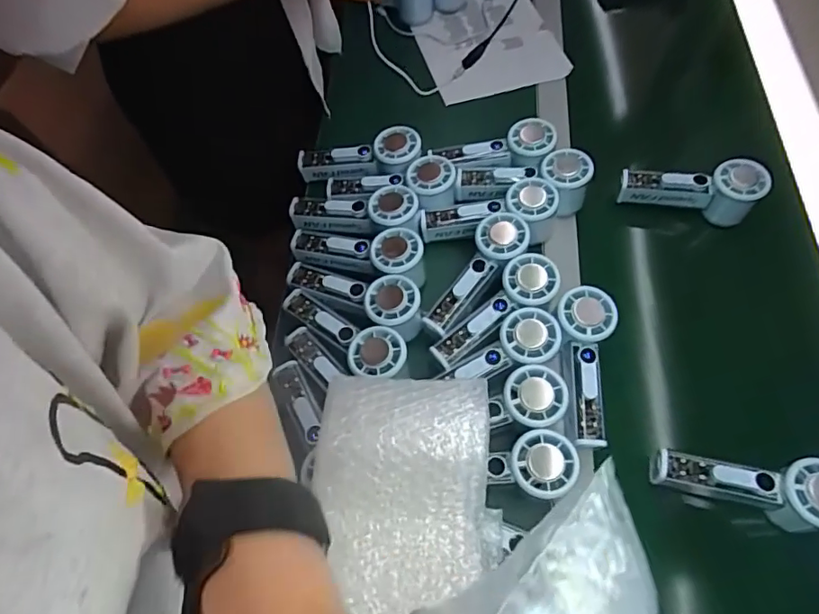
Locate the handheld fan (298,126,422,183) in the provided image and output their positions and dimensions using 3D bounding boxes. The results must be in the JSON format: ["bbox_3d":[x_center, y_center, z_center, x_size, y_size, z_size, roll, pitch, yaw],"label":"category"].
[{"bbox_3d":[-0.061,-0.180,0.633,0.154,0.033,0.057,-6,61,18],"label":"handheld fan"}]

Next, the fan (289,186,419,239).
[{"bbox_3d":[-0.064,-0.107,0.602,0.155,0.043,0.064,1,61,21],"label":"fan"}]

